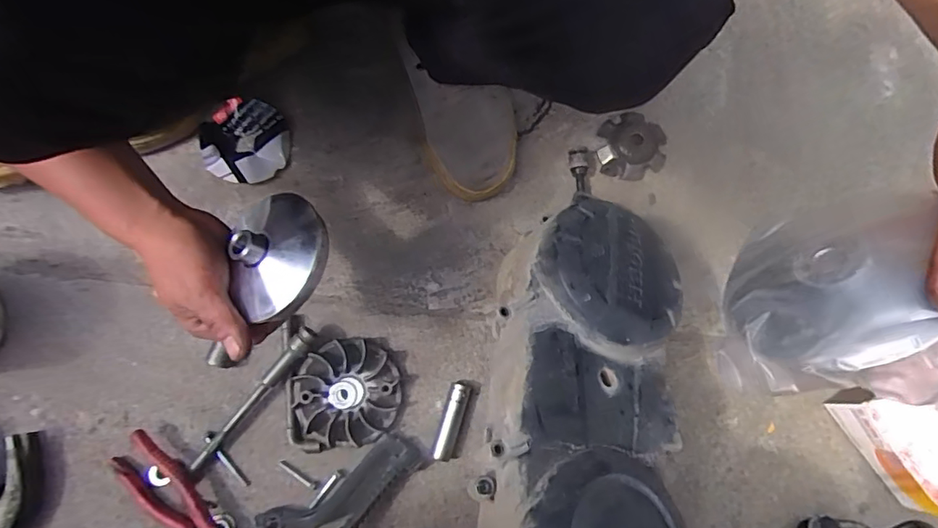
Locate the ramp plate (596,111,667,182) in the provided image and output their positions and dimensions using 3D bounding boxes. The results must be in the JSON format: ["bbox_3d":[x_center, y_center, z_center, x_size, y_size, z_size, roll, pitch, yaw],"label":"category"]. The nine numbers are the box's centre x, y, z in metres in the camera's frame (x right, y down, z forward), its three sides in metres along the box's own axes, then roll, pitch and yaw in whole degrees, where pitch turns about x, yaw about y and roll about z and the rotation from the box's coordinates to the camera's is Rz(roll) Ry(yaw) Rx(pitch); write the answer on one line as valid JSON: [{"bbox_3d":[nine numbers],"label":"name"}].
[{"bbox_3d":[0.192,-0.138,0.641,0.076,0.019,0.074,0,78,1],"label":"ramp plate"}]

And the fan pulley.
[{"bbox_3d":[-0.131,0.136,0.576,0.111,0.029,0.105,-3,78,0],"label":"fan pulley"}]

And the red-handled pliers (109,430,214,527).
[{"bbox_3d":[-0.288,0.256,0.551,0.194,0.030,0.057,43,82,9],"label":"red-handled pliers"}]

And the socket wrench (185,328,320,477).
[{"bbox_3d":[-0.227,0.140,0.569,0.017,0.033,0.182,42,82,8],"label":"socket wrench"}]

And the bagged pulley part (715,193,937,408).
[{"bbox_3d":[0.189,0.017,0.277,0.032,0.108,0.101,35,59,-31],"label":"bagged pulley part"}]

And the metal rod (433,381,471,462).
[{"bbox_3d":[-0.018,0.165,0.575,0.020,0.018,0.081,16,79,4],"label":"metal rod"}]

